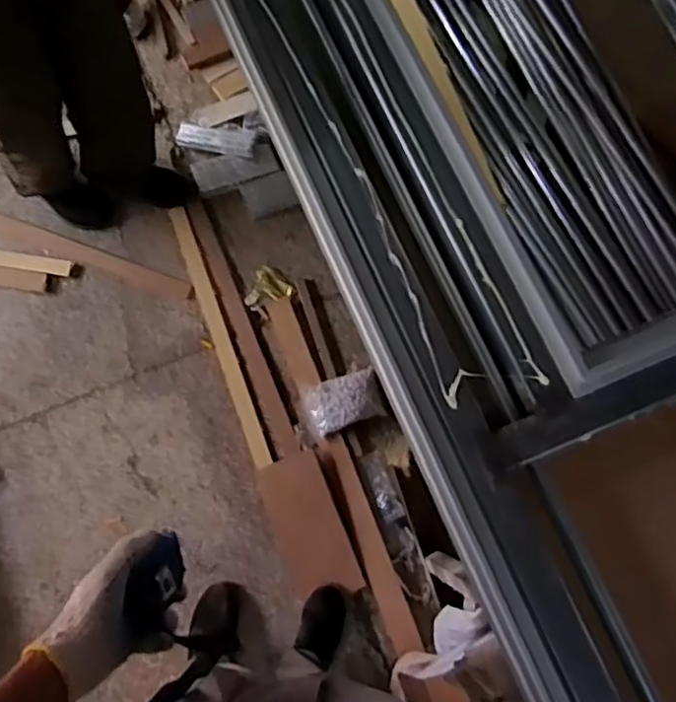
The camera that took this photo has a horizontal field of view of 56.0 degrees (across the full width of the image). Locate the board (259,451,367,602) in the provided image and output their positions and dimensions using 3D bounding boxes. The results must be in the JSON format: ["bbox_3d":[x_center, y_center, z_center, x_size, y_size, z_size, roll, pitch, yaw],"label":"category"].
[{"bbox_3d":[-0.071,0.413,1.507,0.158,0.019,0.327,-22,76,6],"label":"board"}]

